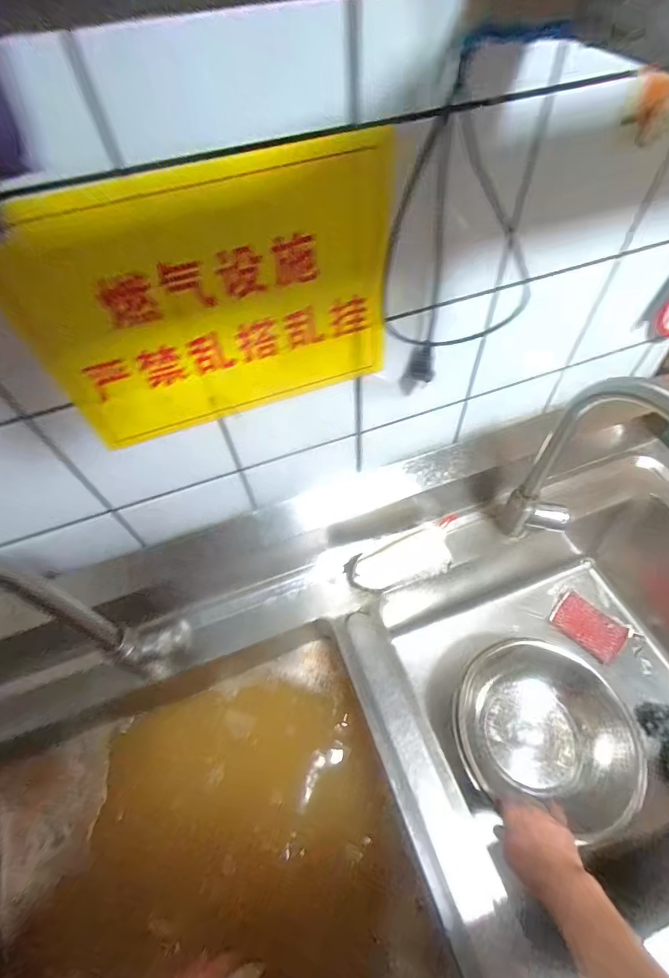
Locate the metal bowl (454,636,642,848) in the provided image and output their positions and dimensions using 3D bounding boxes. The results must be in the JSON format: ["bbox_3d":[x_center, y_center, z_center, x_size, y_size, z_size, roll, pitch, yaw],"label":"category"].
[{"bbox_3d":[0.321,0.368,0.661,0.261,0.084,0.238,-2,56,2],"label":"metal bowl"}]

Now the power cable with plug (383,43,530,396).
[{"bbox_3d":[0.119,-0.207,0.384,0.172,0.271,0.028,-28,59,-15],"label":"power cable with plug"}]

